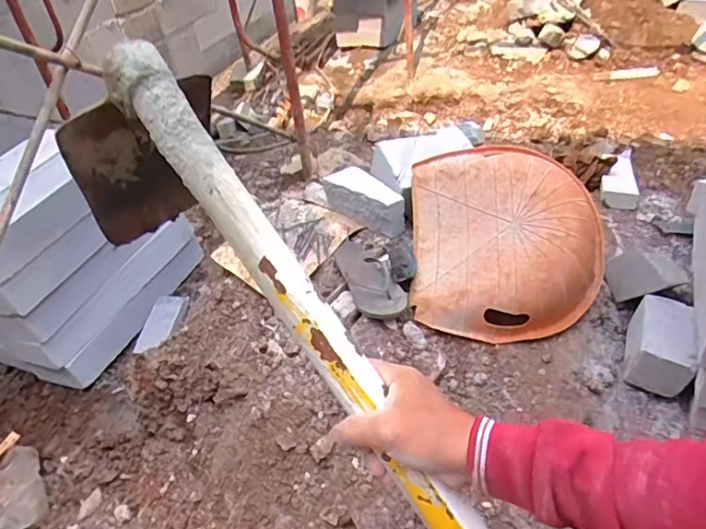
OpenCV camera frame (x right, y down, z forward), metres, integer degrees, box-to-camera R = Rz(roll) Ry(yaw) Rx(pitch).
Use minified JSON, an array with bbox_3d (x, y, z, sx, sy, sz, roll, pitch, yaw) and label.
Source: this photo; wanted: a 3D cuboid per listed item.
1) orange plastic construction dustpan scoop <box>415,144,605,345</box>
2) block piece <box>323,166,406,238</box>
[{"bbox_3d":[0.313,-0.052,1.099,0.362,0.132,0.412,-7,71,24],"label":"orange plastic construction dustpan scoop"},{"bbox_3d":[0.037,-0.157,1.254,0.229,0.103,0.079,24,49,32],"label":"block piece"}]

